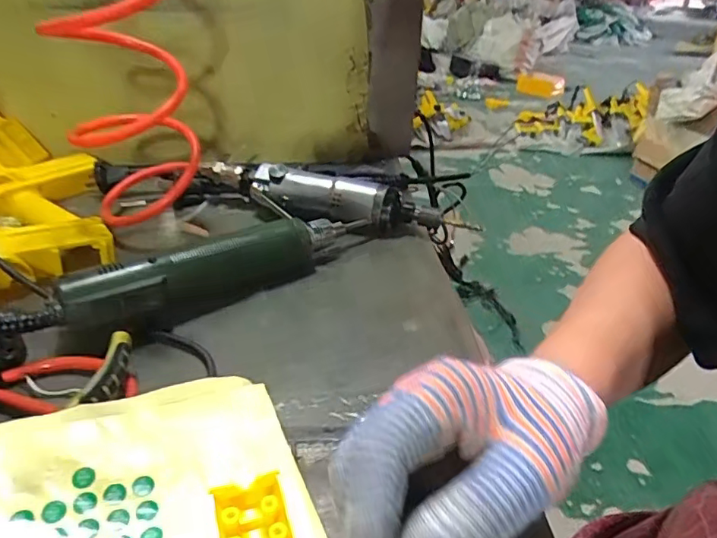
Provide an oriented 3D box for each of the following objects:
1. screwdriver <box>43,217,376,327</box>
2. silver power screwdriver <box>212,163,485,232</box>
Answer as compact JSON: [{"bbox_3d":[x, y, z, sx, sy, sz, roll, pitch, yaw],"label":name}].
[{"bbox_3d":[-0.094,-0.004,0.393,0.227,0.042,0.034,-21,39,-33],"label":"screwdriver"},{"bbox_3d":[-0.034,-0.066,0.494,0.239,0.045,0.046,13,33,17],"label":"silver power screwdriver"}]

